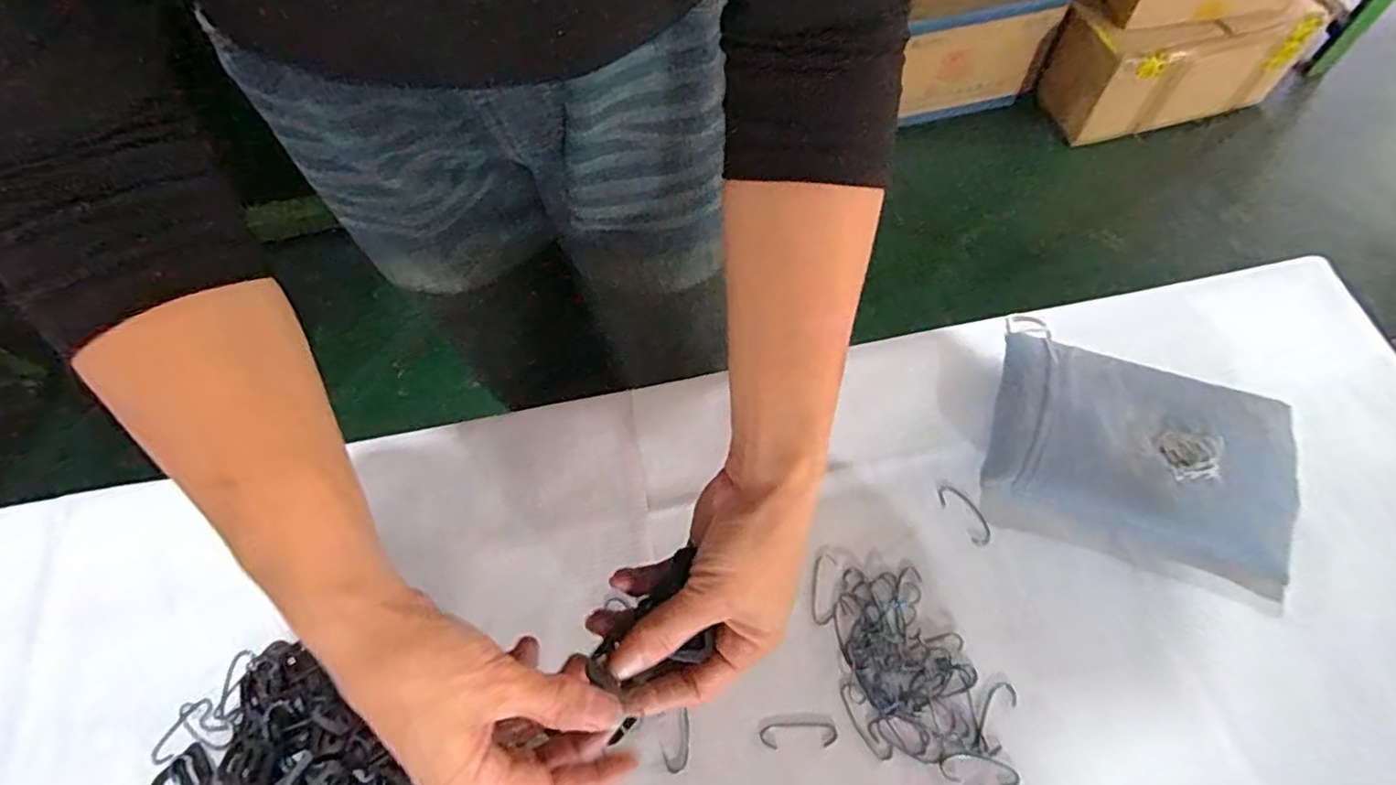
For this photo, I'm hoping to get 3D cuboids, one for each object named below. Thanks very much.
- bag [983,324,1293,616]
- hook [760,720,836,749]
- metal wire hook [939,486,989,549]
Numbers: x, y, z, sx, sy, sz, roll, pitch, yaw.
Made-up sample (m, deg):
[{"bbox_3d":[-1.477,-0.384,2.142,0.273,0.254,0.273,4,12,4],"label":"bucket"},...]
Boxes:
[{"bbox_3d":[0.266,0.029,0.399,0.161,0.038,0.141,16,64,13],"label":"bag"},{"bbox_3d":[0.054,0.185,0.355,0.041,0.004,0.013,-4,62,2],"label":"hook"},{"bbox_3d":[0.163,0.074,0.401,0.015,0.004,0.041,-30,64,-12],"label":"metal wire hook"}]

